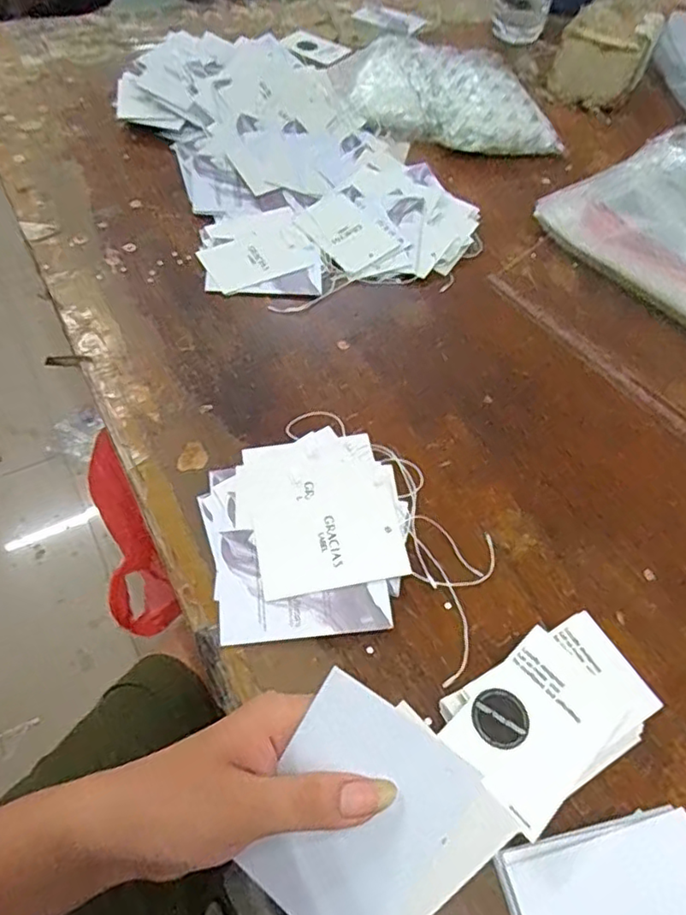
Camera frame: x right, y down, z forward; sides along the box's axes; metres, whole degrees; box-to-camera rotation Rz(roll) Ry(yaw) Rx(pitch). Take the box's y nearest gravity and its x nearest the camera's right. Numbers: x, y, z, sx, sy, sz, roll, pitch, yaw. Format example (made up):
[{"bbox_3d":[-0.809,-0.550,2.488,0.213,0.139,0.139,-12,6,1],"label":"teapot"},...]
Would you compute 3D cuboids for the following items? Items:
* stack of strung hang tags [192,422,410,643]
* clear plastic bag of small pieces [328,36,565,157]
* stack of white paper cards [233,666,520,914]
[{"bbox_3d":[-0.022,0.045,0.392,0.126,0.019,0.135,-3,54,-7],"label":"stack of strung hang tags"},{"bbox_3d":[0.113,-0.432,0.730,0.293,0.054,0.153,20,55,9],"label":"clear plastic bag of small pieces"},{"bbox_3d":[0.010,0.151,0.246,0.084,0.009,0.097,29,95,21],"label":"stack of white paper cards"}]

